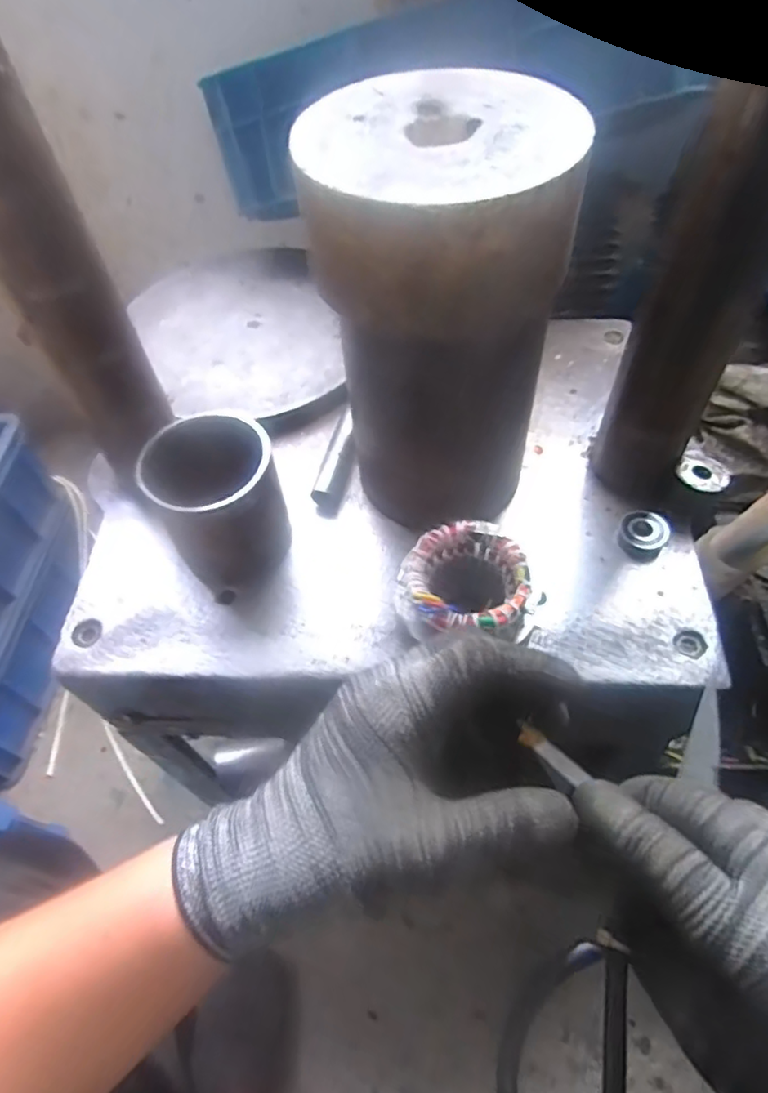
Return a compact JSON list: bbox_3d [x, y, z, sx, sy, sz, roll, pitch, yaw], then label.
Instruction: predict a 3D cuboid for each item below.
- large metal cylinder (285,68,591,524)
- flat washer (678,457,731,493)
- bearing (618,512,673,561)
[{"bbox_3d":[0.037,-0.137,0.398,0.145,0.233,0.139,3,56,6],"label":"large metal cylinder"},{"bbox_3d":[0.237,-0.054,0.460,0.034,0.005,0.031,9,56,10],"label":"flat washer"},{"bbox_3d":[0.194,-0.010,0.464,0.033,0.015,0.037,23,60,19],"label":"bearing"}]

